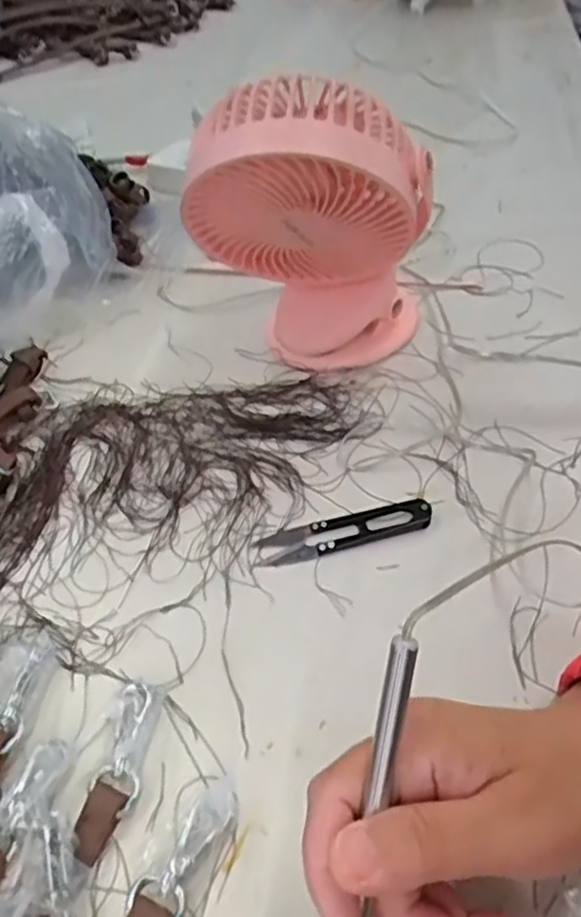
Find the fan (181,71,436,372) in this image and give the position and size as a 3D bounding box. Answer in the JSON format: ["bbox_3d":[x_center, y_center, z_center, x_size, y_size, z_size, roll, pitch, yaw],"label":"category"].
[{"bbox_3d":[0.013,-0.139,0.438,0.140,0.179,0.092,3,47,5],"label":"fan"}]

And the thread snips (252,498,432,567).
[{"bbox_3d":[0.031,0.040,0.401,0.100,0.008,0.025,-11,48,-8],"label":"thread snips"}]

